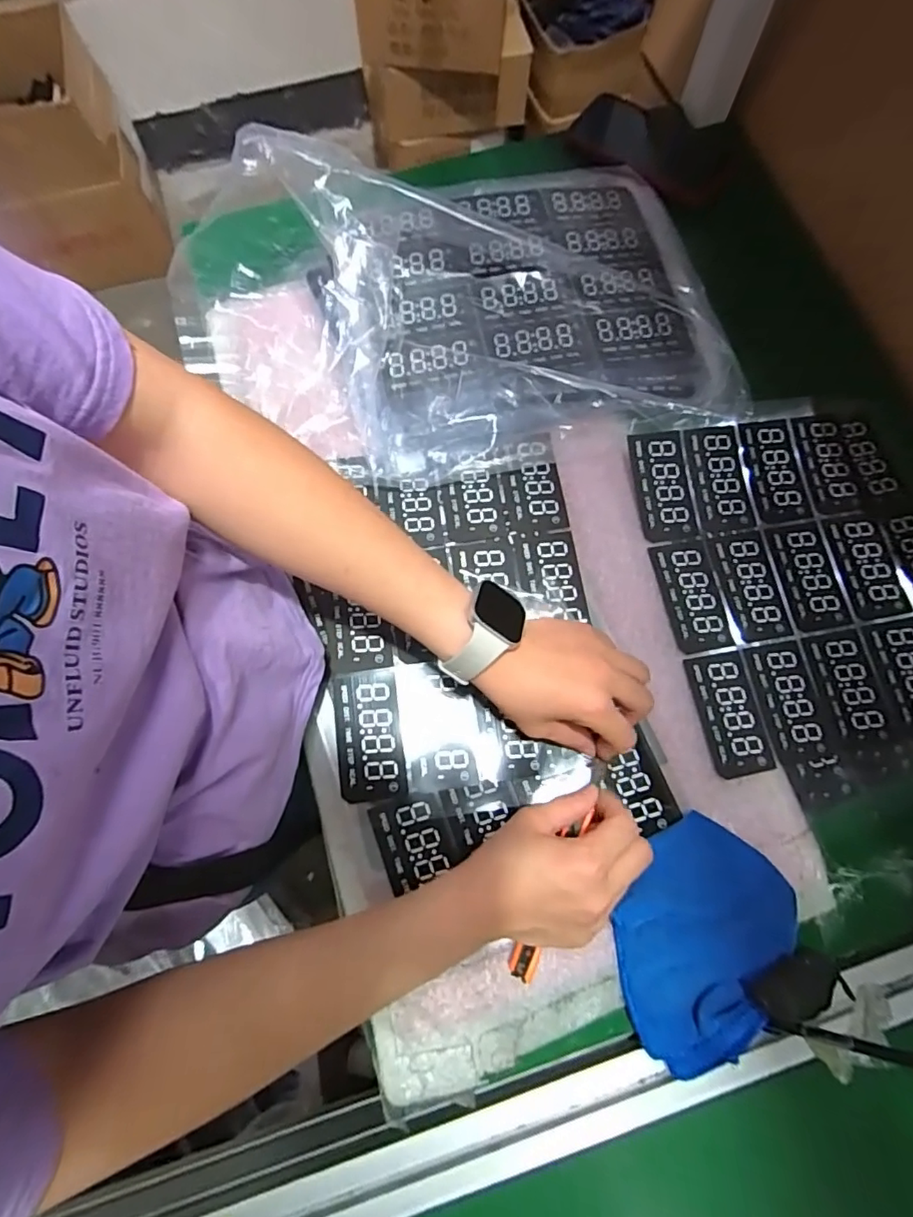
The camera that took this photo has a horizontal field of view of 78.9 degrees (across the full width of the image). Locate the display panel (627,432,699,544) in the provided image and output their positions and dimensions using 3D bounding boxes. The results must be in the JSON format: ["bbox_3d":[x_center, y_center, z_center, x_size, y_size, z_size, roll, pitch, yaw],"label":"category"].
[{"bbox_3d":[0.171,-0.100,0.460,0.044,0.013,0.090,-7,78,-3],"label":"display panel"}]

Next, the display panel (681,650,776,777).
[{"bbox_3d":[0.207,0.080,0.420,0.044,0.004,0.090,-12,78,-4],"label":"display panel"}]

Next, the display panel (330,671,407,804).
[{"bbox_3d":[-0.066,0.096,0.416,0.049,0.005,0.092,-8,78,-3],"label":"display panel"}]

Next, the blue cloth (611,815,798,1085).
[{"bbox_3d":[0.159,0.223,0.368,0.104,0.036,0.148,29,79,5],"label":"blue cloth"}]

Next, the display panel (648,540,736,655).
[{"bbox_3d":[0.187,-0.010,0.444,0.045,0.006,0.091,-9,78,-3],"label":"display panel"}]

